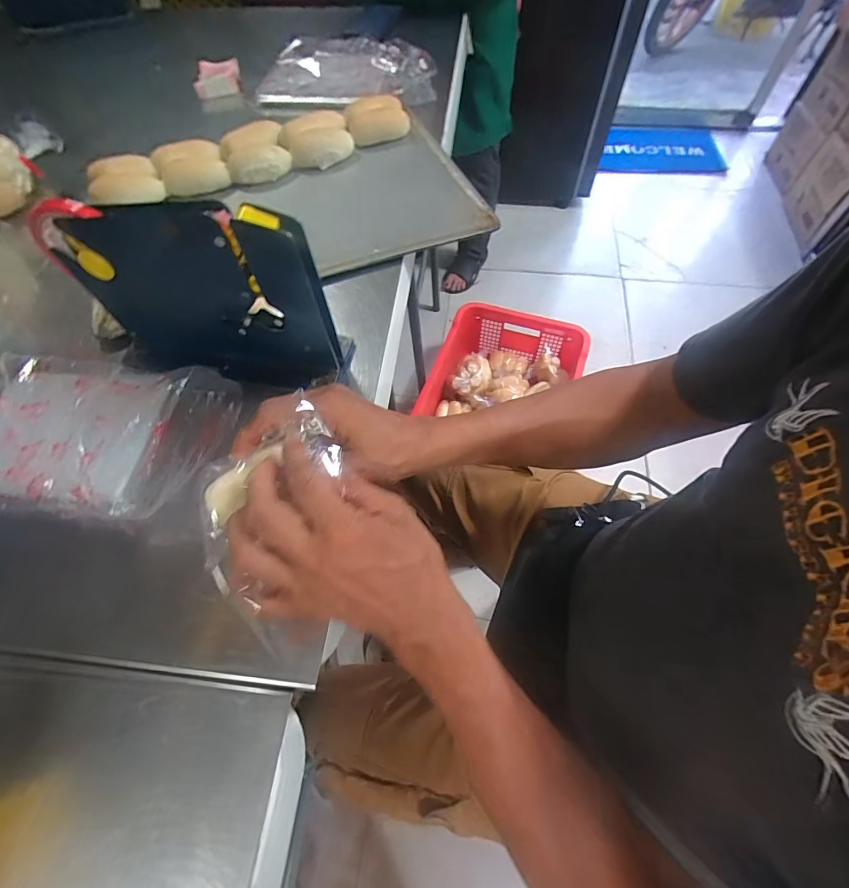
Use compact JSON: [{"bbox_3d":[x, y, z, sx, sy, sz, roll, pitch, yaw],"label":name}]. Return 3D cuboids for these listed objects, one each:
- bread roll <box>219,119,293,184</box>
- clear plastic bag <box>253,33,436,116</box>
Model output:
[{"bbox_3d":[-0.222,-0.384,0.553,0.083,0.037,0.087,-19,61,-9],"label":"bread roll"},{"bbox_3d":[-0.123,-0.601,0.673,0.278,0.027,0.180,1,60,2],"label":"clear plastic bag"}]

